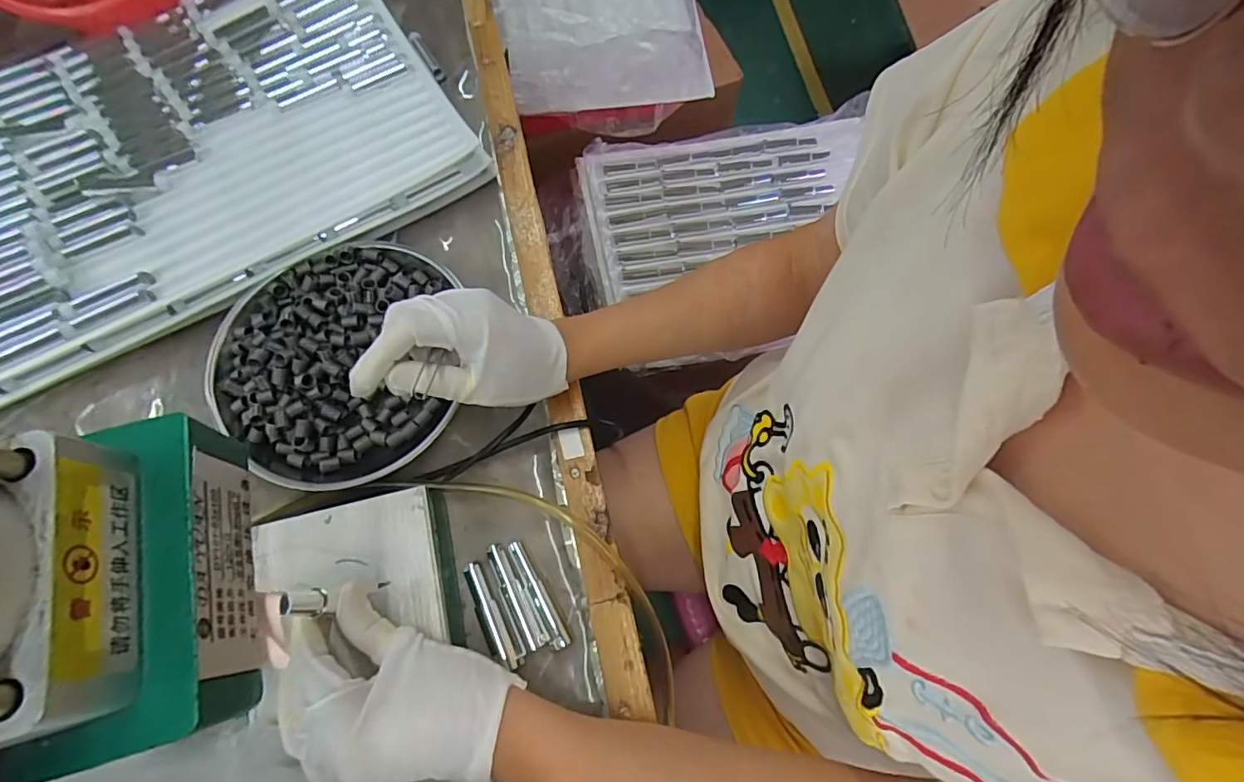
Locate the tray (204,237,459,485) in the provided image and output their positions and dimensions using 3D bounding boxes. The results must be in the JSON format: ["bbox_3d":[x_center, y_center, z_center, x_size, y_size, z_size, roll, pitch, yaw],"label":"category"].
[{"bbox_3d":[-0.219,-0.031,0.442,0.190,0.028,0.202,1,69,-2],"label":"tray"}]

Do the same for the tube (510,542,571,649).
[{"bbox_3d":[-0.060,0.145,0.398,0.013,0.014,0.080,-27,73,-12],"label":"tube"}]

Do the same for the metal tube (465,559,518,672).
[{"bbox_3d":[-0.094,0.159,0.394,0.016,0.010,0.076,-24,72,-11],"label":"metal tube"}]

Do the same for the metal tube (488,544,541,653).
[{"bbox_3d":[-0.078,0.145,0.396,0.012,0.013,0.078,-26,72,-11],"label":"metal tube"}]

